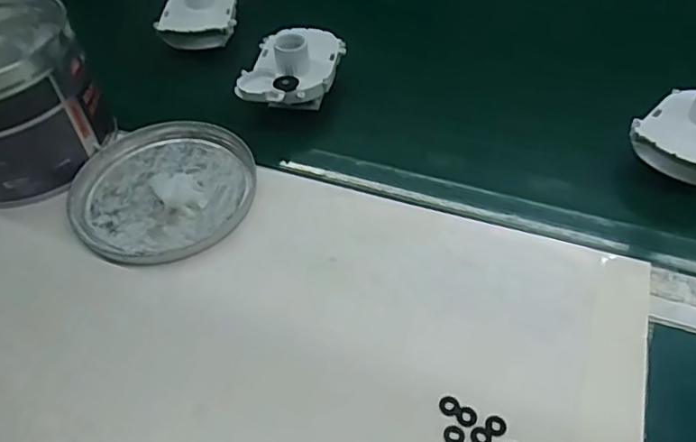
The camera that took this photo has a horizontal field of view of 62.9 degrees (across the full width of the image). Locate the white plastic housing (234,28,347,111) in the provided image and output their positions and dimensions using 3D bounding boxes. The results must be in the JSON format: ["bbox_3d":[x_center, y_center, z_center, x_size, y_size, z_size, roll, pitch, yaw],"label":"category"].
[{"bbox_3d":[-0.046,-0.126,0.475,0.069,0.058,0.095,9,50,12],"label":"white plastic housing"}]

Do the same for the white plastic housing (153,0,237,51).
[{"bbox_3d":[-0.141,-0.204,0.552,0.068,0.055,0.091,0,49,4],"label":"white plastic housing"}]

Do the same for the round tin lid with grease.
[{"bbox_3d":[-0.134,-0.026,0.419,0.127,0.012,0.133,-2,49,2],"label":"round tin lid with grease"}]

